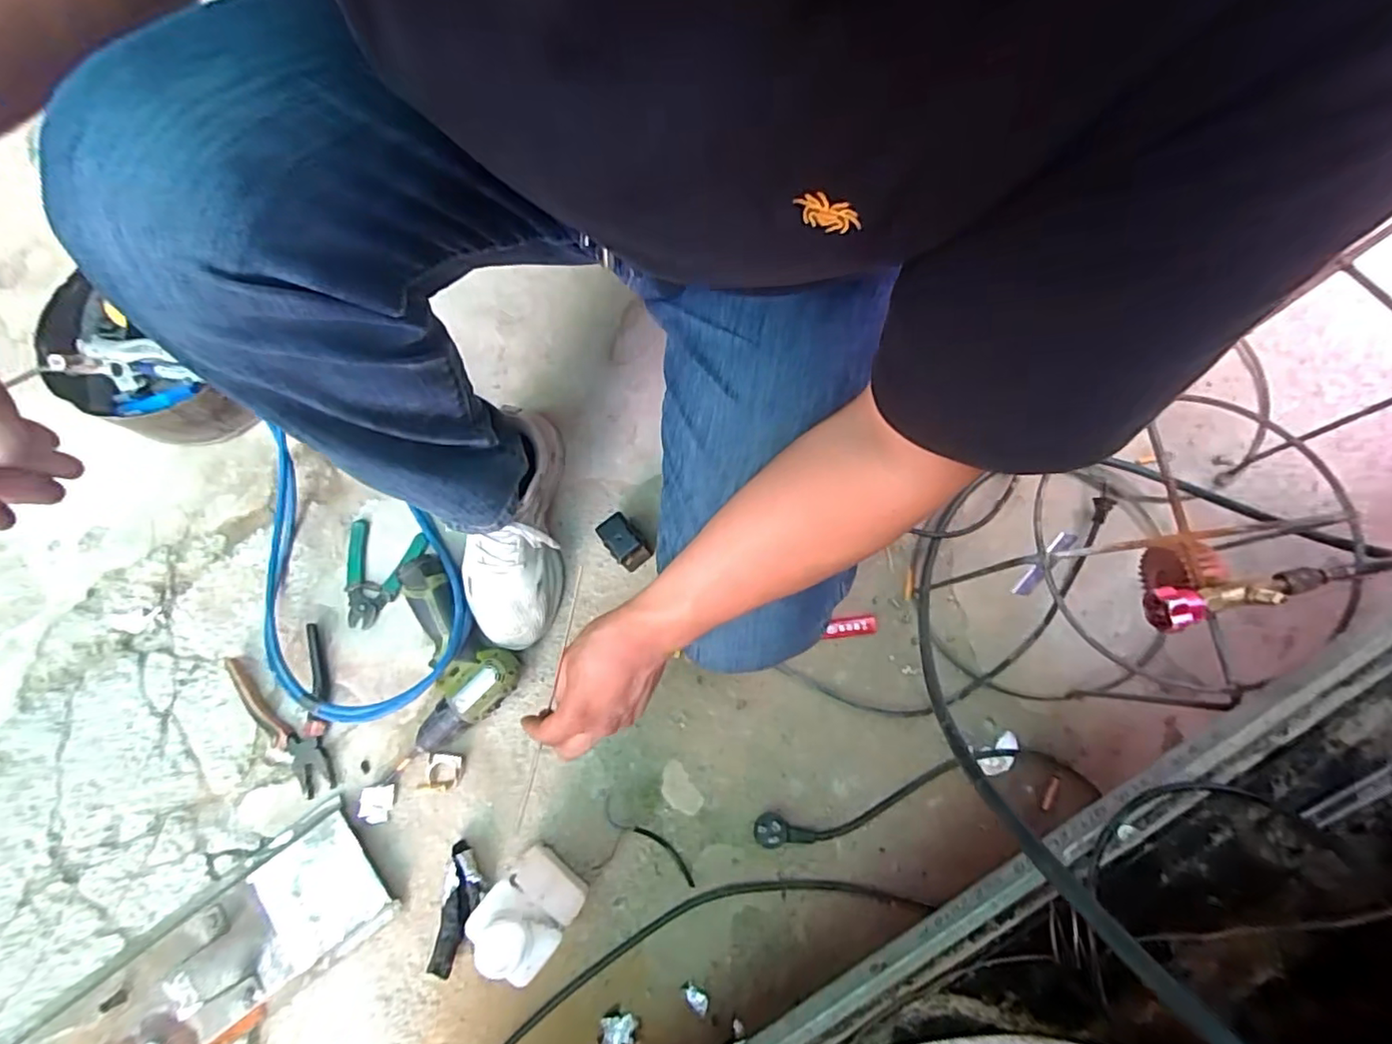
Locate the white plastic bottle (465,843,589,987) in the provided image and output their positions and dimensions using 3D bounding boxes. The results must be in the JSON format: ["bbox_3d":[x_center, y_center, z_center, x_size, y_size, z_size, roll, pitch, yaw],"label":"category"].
[{"bbox_3d":[-0.163,0.381,0.592,0.079,0.149,0.067,43,83,12],"label":"white plastic bottle"}]

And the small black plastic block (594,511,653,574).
[{"bbox_3d":[-0.087,0.024,0.722,0.044,0.054,0.060,-39,78,-6],"label":"small black plastic block"}]

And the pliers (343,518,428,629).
[{"bbox_3d":[-0.392,0.065,0.733,0.092,0.025,0.126,8,78,1],"label":"pliers"}]

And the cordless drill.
[{"bbox_3d":[-0.321,0.164,0.683,0.189,0.051,0.192,-37,81,-8],"label":"cordless drill"}]

